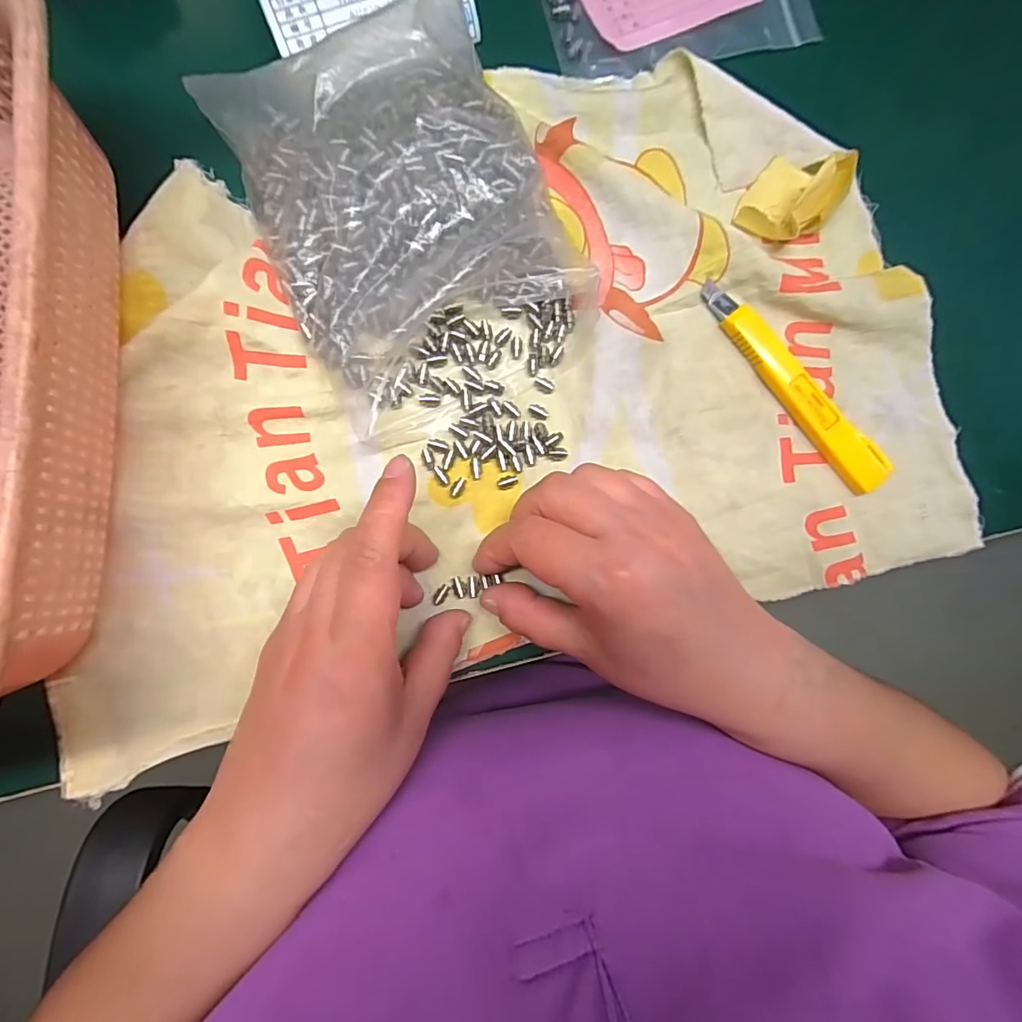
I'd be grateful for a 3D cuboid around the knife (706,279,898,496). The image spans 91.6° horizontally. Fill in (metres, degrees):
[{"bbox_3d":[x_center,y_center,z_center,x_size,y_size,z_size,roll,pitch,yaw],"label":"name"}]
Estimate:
[{"bbox_3d":[0.143,-0.064,0.256,0.021,0.011,0.132,-42,90,-7],"label":"knife"}]

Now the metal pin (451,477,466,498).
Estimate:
[{"bbox_3d":[-0.026,-0.011,0.241,0.005,0.004,0.011,30,83,-2],"label":"metal pin"}]

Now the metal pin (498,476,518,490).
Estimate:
[{"bbox_3d":[-0.002,-0.014,0.243,0.010,0.004,0.006,-26,88,-7],"label":"metal pin"}]

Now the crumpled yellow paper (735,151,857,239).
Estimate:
[{"bbox_3d":[0.148,-0.163,0.255,0.042,0.025,0.045,39,83,-1],"label":"crumpled yellow paper"}]

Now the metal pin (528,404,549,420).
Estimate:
[{"bbox_3d":[0.014,-0.050,0.248,0.010,0.004,0.005,19,84,-4],"label":"metal pin"}]

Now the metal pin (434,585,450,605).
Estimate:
[{"bbox_3d":[-0.033,0.040,0.236,0.005,0.004,0.010,35,83,-2],"label":"metal pin"}]

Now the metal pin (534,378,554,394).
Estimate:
[{"bbox_3d":[0.017,-0.064,0.250,0.010,0.004,0.005,31,83,-2],"label":"metal pin"}]

